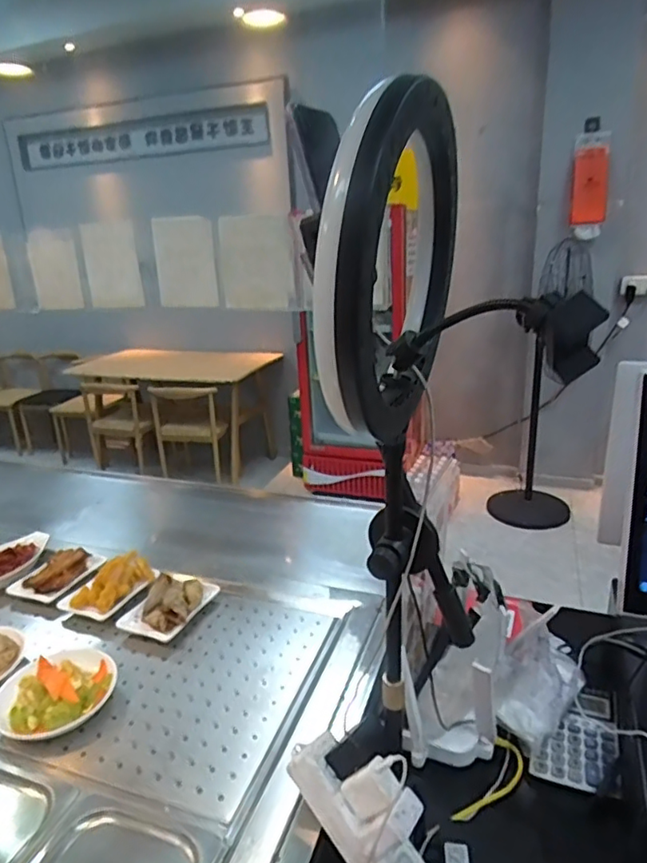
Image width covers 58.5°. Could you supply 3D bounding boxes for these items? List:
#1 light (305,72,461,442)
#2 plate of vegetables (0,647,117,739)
[{"bbox_3d":[0.051,-0.117,0.417,0.037,0.248,0.237,12,-15,24],"label":"light"},{"bbox_3d":[-0.347,0.338,0.753,0.135,0.032,0.145,-2,19,1],"label":"plate of vegetables"}]

